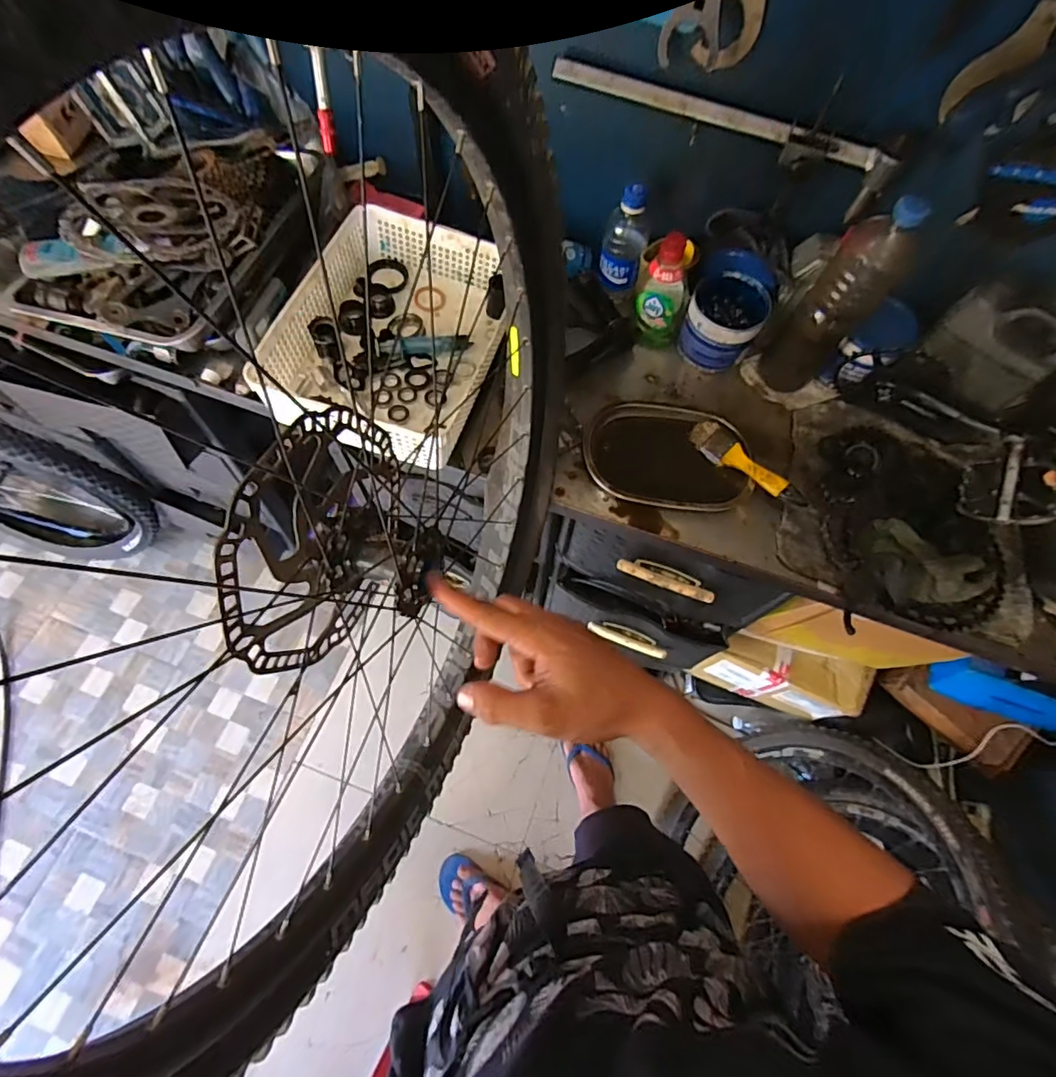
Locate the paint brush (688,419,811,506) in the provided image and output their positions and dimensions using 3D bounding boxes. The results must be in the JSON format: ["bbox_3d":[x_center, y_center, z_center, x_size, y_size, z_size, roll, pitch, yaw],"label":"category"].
[{"bbox_3d":[0.278,-0.092,0.690,0.042,0.015,0.164,-46,64,11],"label":"paint brush"}]

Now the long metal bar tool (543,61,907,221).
[{"bbox_3d":[0.215,-0.455,0.620,0.387,0.080,0.044,20,67,7],"label":"long metal bar tool"}]

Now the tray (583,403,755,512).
[{"bbox_3d":[0.180,-0.102,0.702,0.215,0.044,0.144,4,66,0],"label":"tray"}]

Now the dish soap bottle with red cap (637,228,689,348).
[{"bbox_3d":[0.189,-0.341,0.744,0.068,0.171,0.058,16,66,5],"label":"dish soap bottle with red cap"}]

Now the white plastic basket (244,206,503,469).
[{"bbox_3d":[-0.167,-0.267,0.700,0.240,0.084,0.325,17,67,6],"label":"white plastic basket"}]

